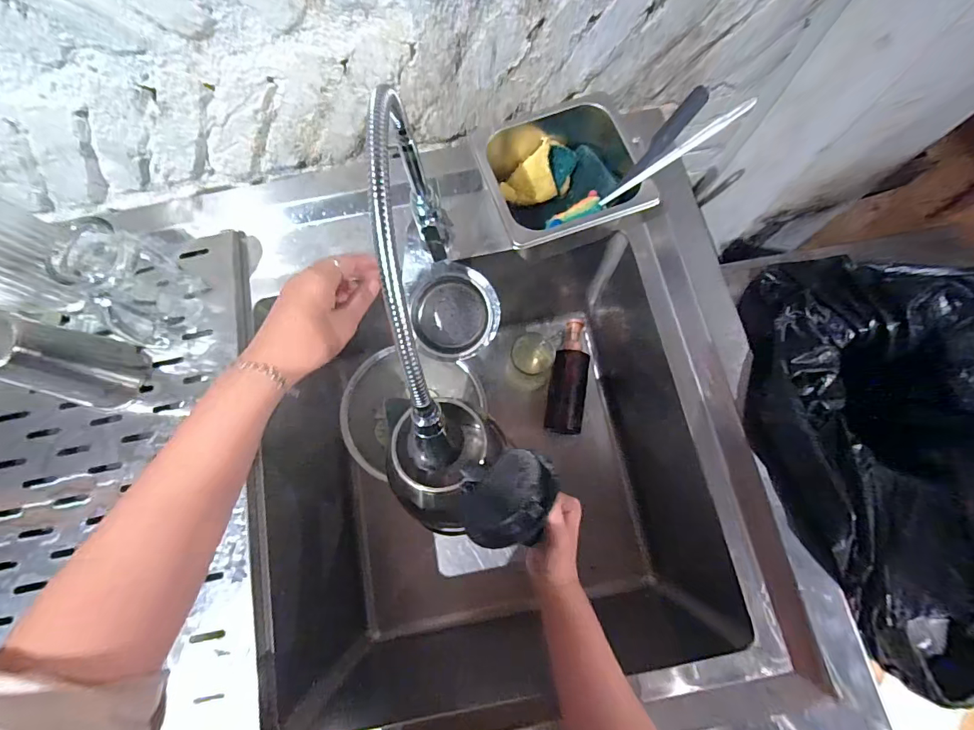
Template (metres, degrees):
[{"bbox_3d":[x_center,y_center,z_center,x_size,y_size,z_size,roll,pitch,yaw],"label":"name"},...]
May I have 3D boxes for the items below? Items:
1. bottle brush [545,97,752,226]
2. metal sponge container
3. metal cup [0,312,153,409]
[{"bbox_3d":[0.166,-0.208,0.479,0.225,0.028,0.028,-24,72,33],"label":"bottle brush"},{"bbox_3d":[0.085,-0.220,0.531,0.176,0.085,0.168,-17,75,-4],"label":"metal sponge container"},{"bbox_3d":[-0.450,-0.003,0.470,0.080,0.132,0.078,15,76,5],"label":"metal cup"}]

